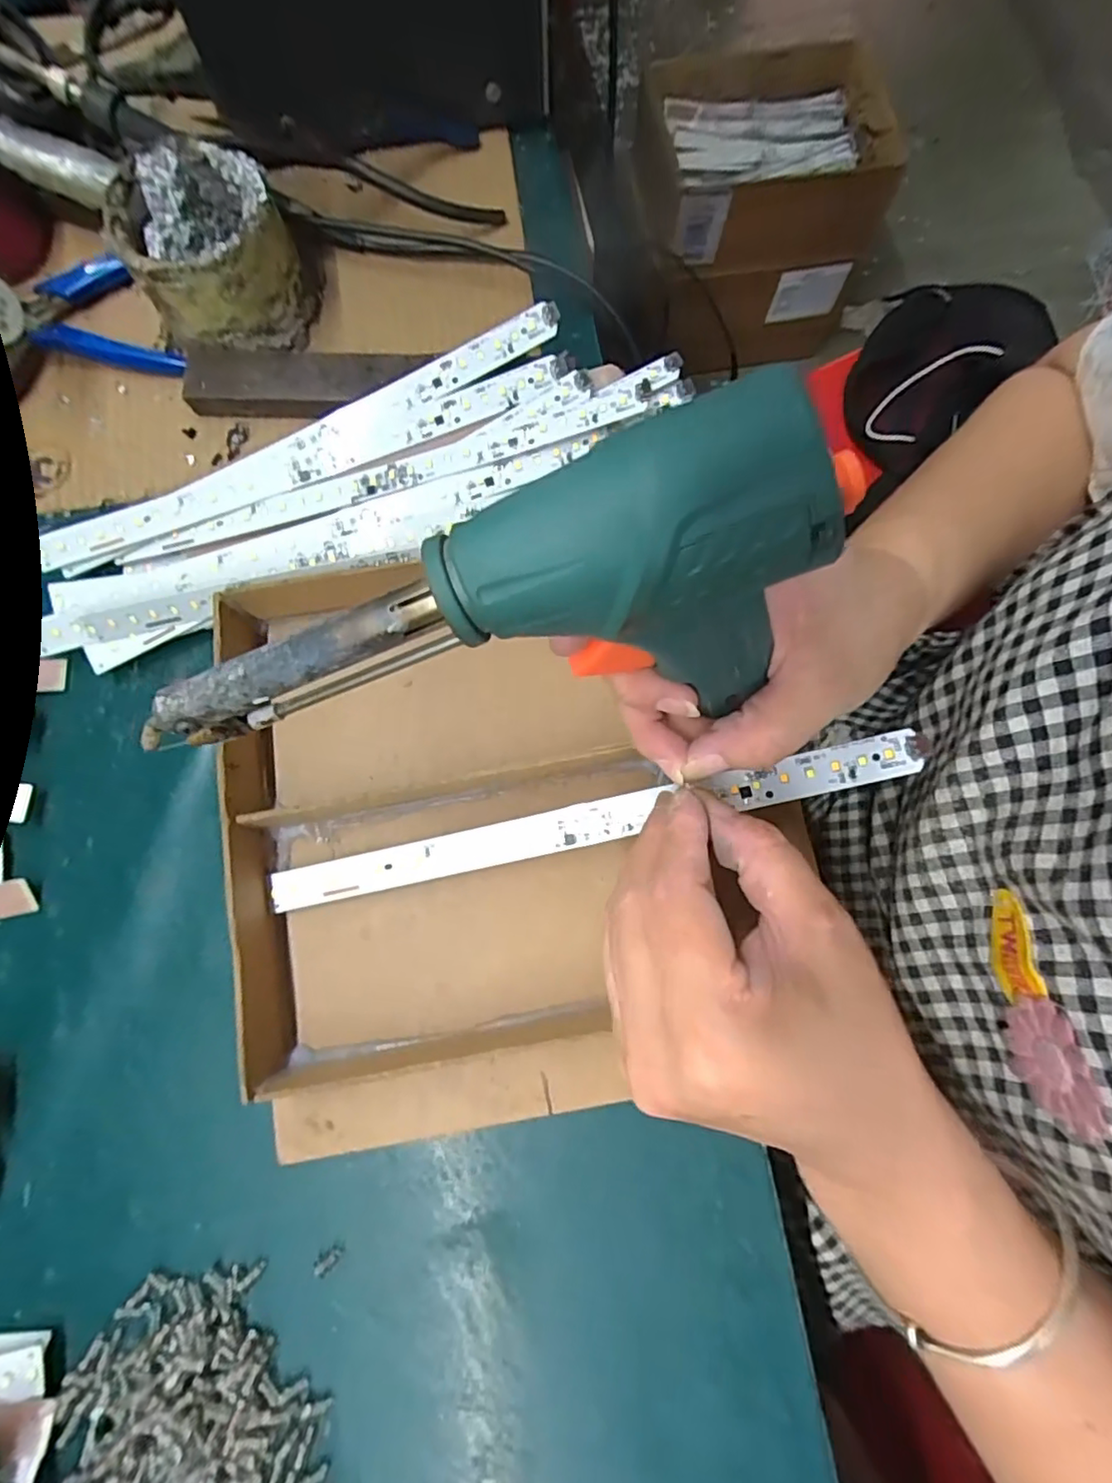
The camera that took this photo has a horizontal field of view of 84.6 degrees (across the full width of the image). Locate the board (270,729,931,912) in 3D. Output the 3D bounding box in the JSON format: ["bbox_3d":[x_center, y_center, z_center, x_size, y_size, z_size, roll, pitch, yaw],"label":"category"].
[{"bbox_3d":[0.007,0.036,0.261,0.278,0.008,0.018,-14,78,9],"label":"board"}]

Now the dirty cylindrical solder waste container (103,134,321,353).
[{"bbox_3d":[-0.179,-0.258,0.309,0.080,0.064,0.080,0,78,1],"label":"dirty cylindrical solder waste container"}]

